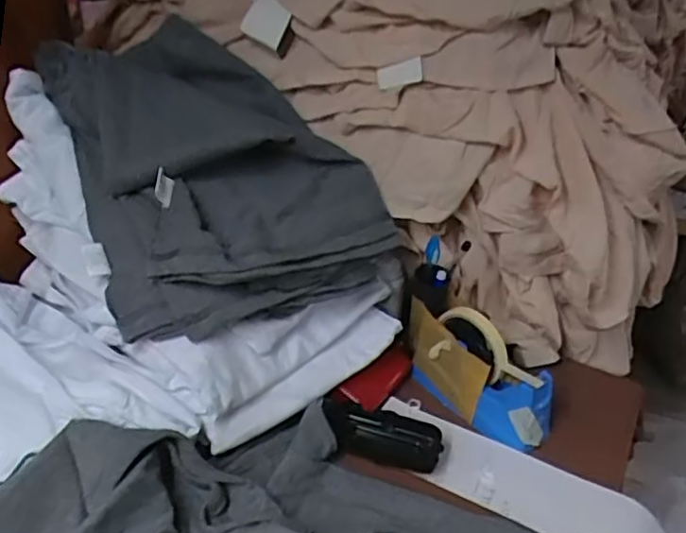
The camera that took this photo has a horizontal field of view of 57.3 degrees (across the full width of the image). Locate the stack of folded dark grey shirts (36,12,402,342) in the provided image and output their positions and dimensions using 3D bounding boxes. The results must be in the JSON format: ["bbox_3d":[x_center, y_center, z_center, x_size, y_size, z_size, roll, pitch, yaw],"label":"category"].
[{"bbox_3d":[-0.168,-0.101,0.657,0.279,0.106,0.401,-41,72,-5],"label":"stack of folded dark grey shirts"}]

